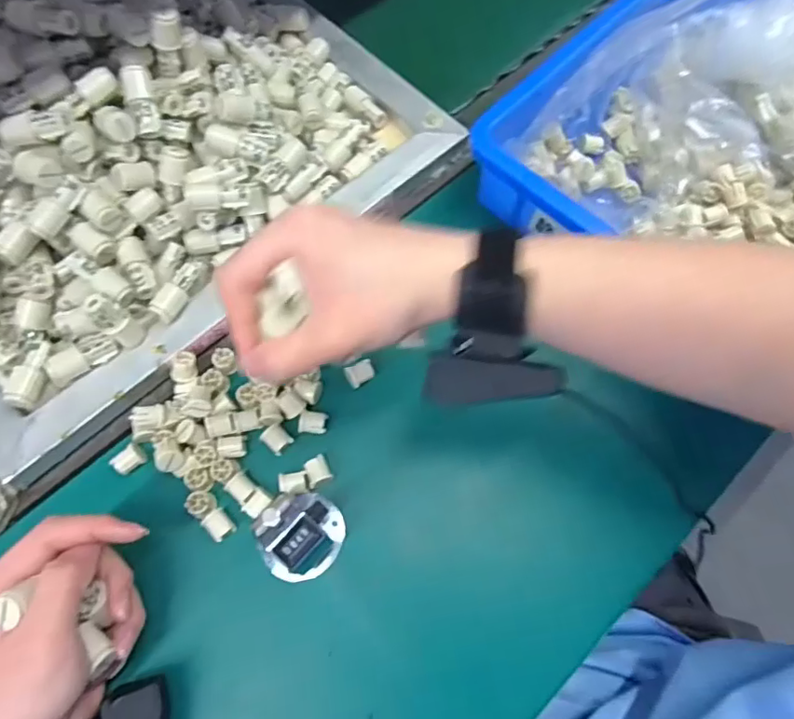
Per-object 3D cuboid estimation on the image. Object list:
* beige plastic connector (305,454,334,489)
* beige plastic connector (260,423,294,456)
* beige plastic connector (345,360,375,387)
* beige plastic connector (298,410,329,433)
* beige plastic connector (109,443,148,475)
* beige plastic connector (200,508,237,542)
[{"bbox_3d":[-0.053,0.074,0.368,0.016,0.009,0.017,-27,71,-11],"label":"beige plastic connector"},{"bbox_3d":[-0.081,0.053,0.373,0.018,0.009,0.016,40,73,14],"label":"beige plastic connector"},{"bbox_3d":[-0.026,0.009,0.391,0.019,0.009,0.015,-27,71,-11],"label":"beige plastic connector"},{"bbox_3d":[-0.057,0.043,0.377,0.018,0.012,0.015,5,68,2],"label":"beige plastic connector"},{"bbox_3d":[-0.178,0.066,0.367,0.019,0.008,0.016,-38,73,-14],"label":"beige plastic connector"},{"bbox_3d":[-0.114,0.105,0.353,0.014,0.009,0.018,-39,73,-15],"label":"beige plastic connector"}]

